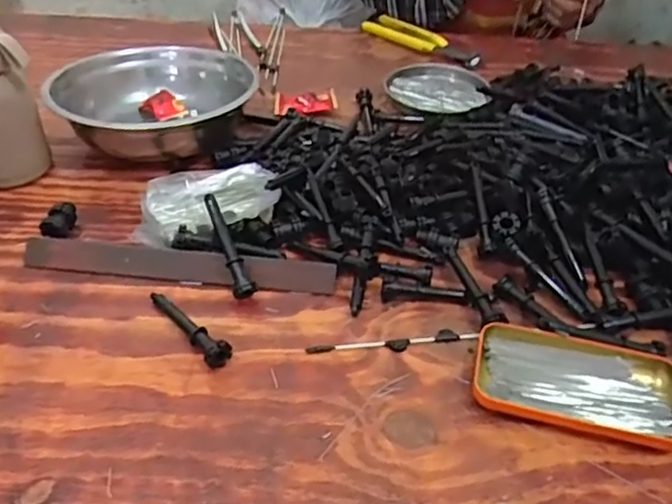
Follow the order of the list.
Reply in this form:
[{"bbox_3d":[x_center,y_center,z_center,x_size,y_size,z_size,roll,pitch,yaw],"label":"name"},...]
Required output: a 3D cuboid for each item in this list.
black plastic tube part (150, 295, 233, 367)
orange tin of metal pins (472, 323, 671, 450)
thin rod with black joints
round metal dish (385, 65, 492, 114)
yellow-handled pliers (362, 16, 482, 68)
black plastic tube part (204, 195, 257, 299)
[{"bbox_3d":[-0.113,0.055,0.498,0.018,0.021,0.096,-27,48,-30],"label":"black plastic tube part"},{"bbox_3d":[0.172,0.094,0.460,0.143,0.021,0.078,10,41,9],"label":"orange tin of metal pins"},{"bbox_3d":[0.045,0.070,0.497,0.132,0.006,0.015,-4,41,-8],"label":"thin rod with black joints"},{"bbox_3d":[0.128,-0.202,0.816,0.123,0.025,0.107,1,40,-1],"label":"round metal dish"},{"bbox_3d":[0.129,-0.313,0.955,0.057,0.011,0.188,-31,51,-33],"label":"yellow-handled pliers"},{"bbox_3d":[-0.090,-0.006,0.541,0.018,0.014,0.095,-16,68,-21],"label":"black plastic tube part"}]

